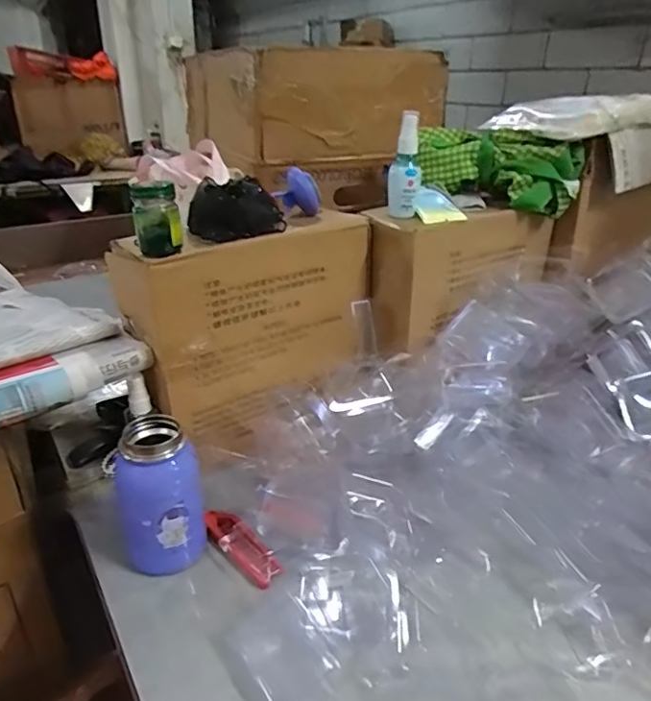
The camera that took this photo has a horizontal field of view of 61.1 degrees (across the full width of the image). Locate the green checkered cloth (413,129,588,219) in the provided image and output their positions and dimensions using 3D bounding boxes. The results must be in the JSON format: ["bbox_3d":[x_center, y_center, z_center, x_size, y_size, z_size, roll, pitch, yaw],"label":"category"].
[{"bbox_3d":[0.230,-0.246,0.743,0.210,0.089,0.073,12,29,21],"label":"green checkered cloth"}]

